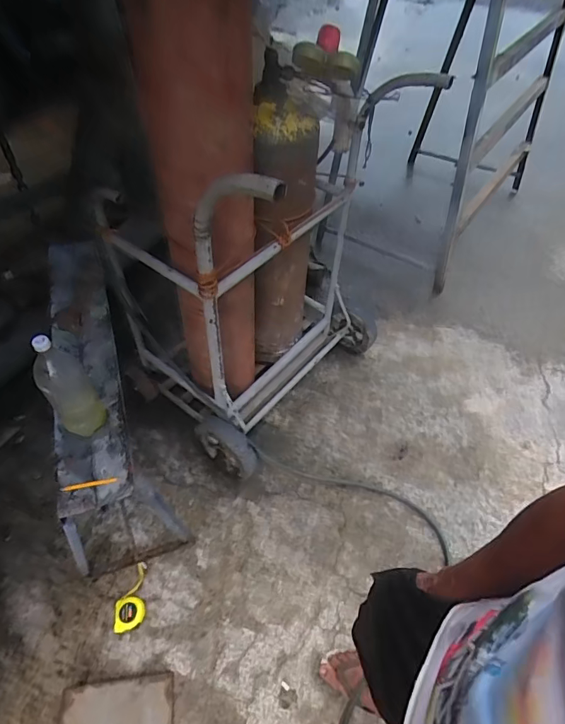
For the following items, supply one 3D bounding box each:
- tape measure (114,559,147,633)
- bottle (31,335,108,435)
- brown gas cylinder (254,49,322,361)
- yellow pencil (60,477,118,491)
[{"bbox_3d":[-0.420,0.648,1.227,0.075,0.031,0.168,-5,51,-6],"label":"tape measure"},{"bbox_3d":[-0.462,0.059,0.965,0.077,0.304,0.096,6,50,3],"label":"bottle"},{"bbox_3d":[0.001,-0.297,1.245,0.163,0.861,0.192,2,50,0],"label":"brown gas cylinder"},{"bbox_3d":[-0.428,0.270,0.980,0.121,0.011,0.014,-8,51,-8],"label":"yellow pencil"}]

